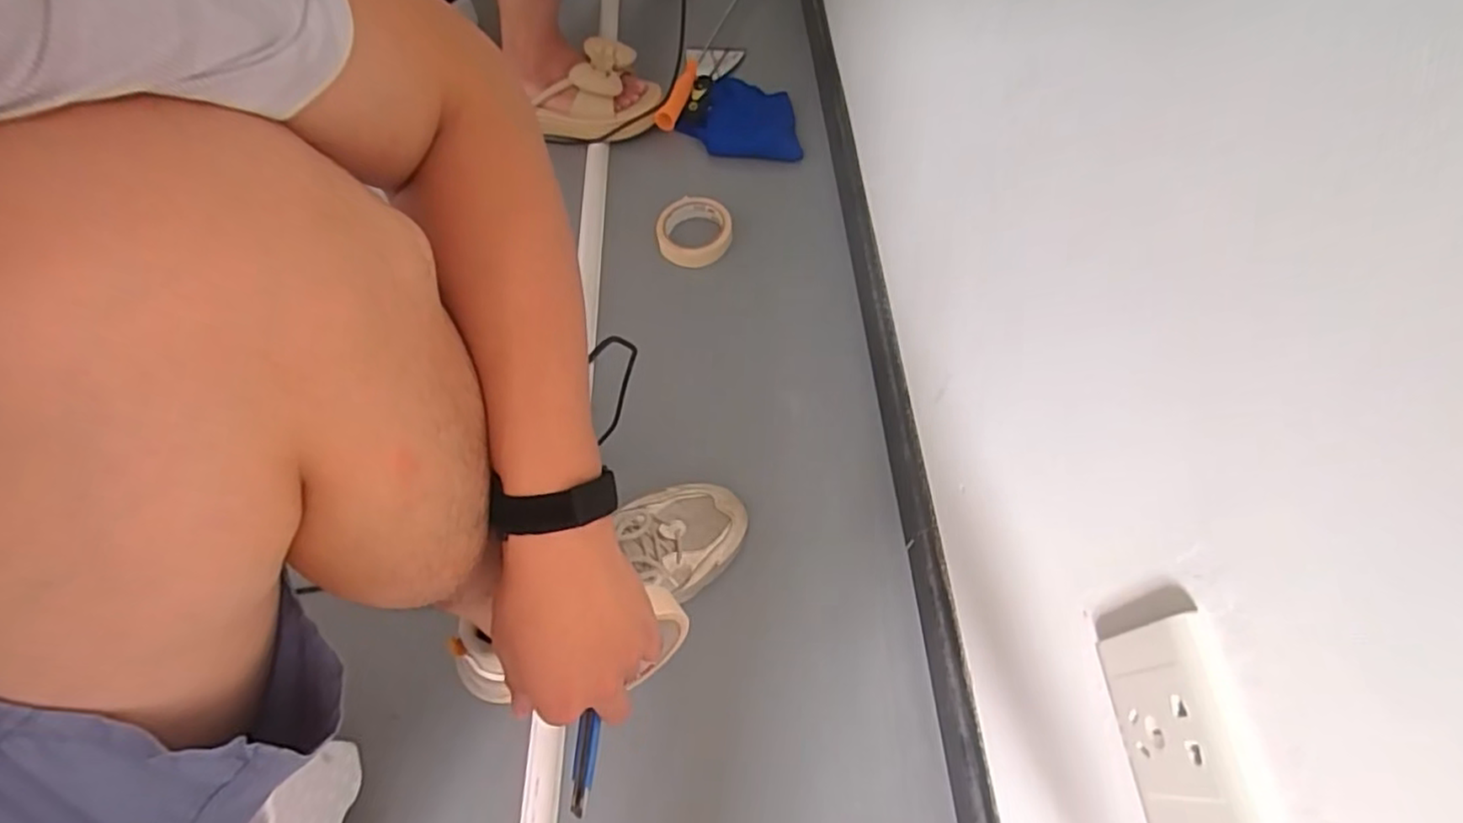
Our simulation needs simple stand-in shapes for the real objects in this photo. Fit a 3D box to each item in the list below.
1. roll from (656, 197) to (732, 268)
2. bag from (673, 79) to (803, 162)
[{"bbox_3d":[-0.048,-0.237,0.877,0.095,0.032,0.092,-1,61,2],"label":"roll"},{"bbox_3d":[0.014,-0.434,0.983,0.185,0.034,0.124,6,62,6],"label":"bag"}]

